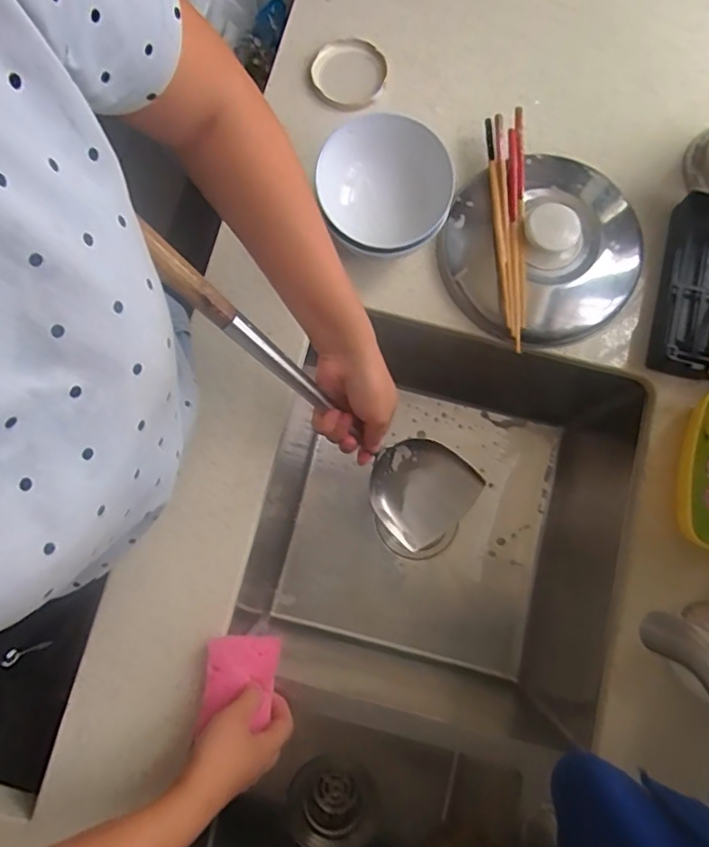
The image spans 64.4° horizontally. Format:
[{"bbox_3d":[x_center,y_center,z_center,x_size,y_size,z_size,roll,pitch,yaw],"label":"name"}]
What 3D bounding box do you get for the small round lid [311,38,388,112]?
[{"bbox_3d":[-0.004,-0.388,0.622,0.081,0.008,0.080,0,80,-1],"label":"small round lid"}]

